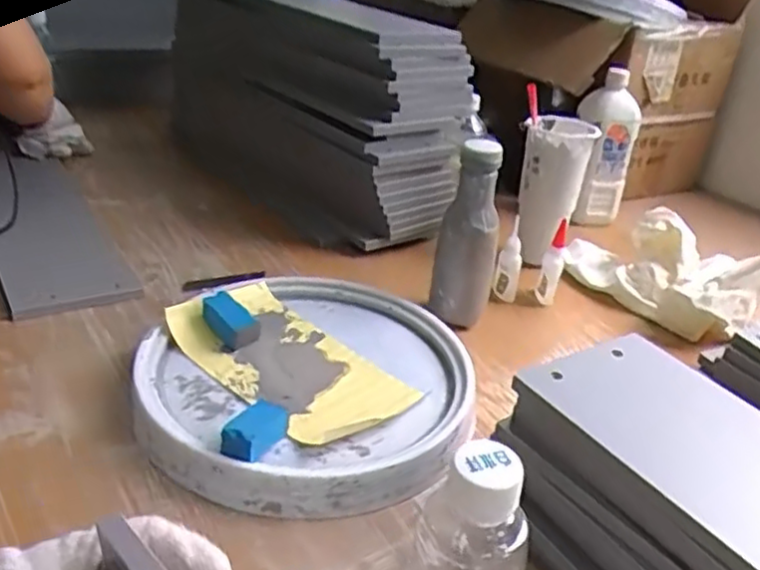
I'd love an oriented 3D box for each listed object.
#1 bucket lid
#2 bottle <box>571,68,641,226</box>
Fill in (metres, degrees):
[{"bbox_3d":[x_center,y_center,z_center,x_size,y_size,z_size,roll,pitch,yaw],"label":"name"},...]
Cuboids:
[{"bbox_3d":[-0.063,0.073,0.632,0.293,0.039,0.299,2,29,-10],"label":"bucket lid"},{"bbox_3d":[0.315,-0.194,1.020,0.089,0.206,0.075,-3,30,-18],"label":"bottle"}]

